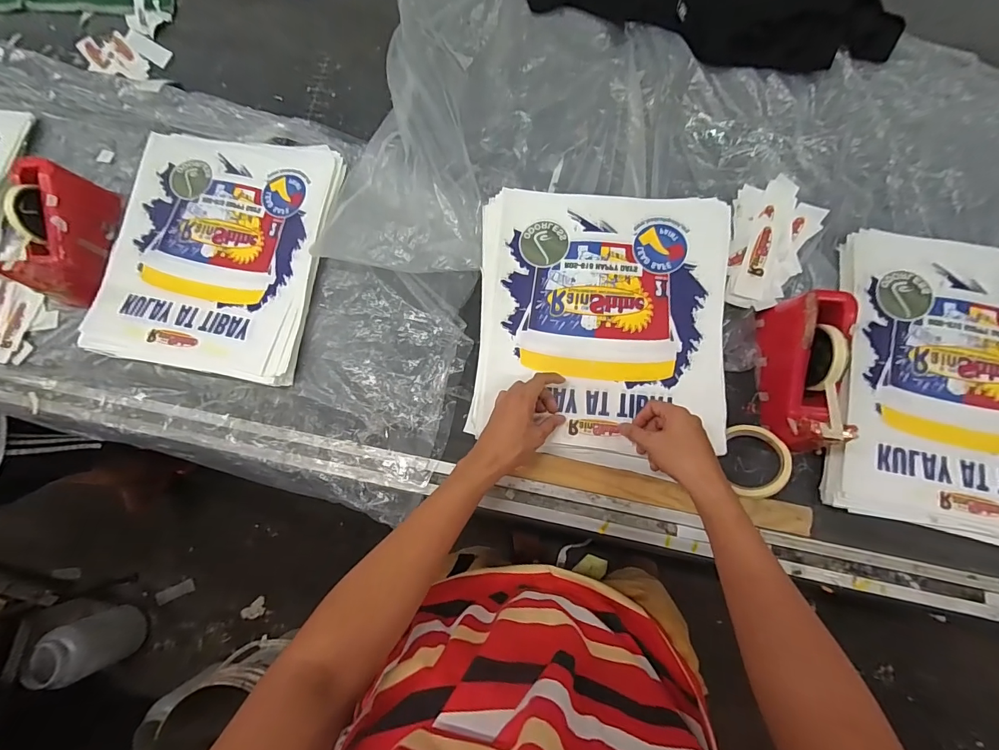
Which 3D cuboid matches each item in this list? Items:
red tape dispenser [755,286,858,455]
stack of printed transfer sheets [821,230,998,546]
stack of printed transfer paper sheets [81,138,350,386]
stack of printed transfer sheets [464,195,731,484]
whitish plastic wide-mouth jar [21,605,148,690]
[{"bbox_3d":[0.404,-0.005,0.562,0.077,0.109,0.203,5,79,4],"label":"red tape dispenser"},{"bbox_3d":[0.640,0.006,0.579,0.357,0.018,0.419,16,83,7],"label":"stack of printed transfer sheets"},{"bbox_3d":[-0.459,-0.206,0.690,0.349,0.030,0.397,11,82,6],"label":"stack of printed transfer paper sheets"},{"bbox_3d":[0.142,-0.077,0.605,0.344,0.046,0.389,4,78,1],"label":"stack of printed transfer sheets"},{"bbox_3d":[-1.179,0.777,1.227,0.138,0.226,0.148,-1,81,4],"label":"whitish plastic wide-mouth jar"}]

